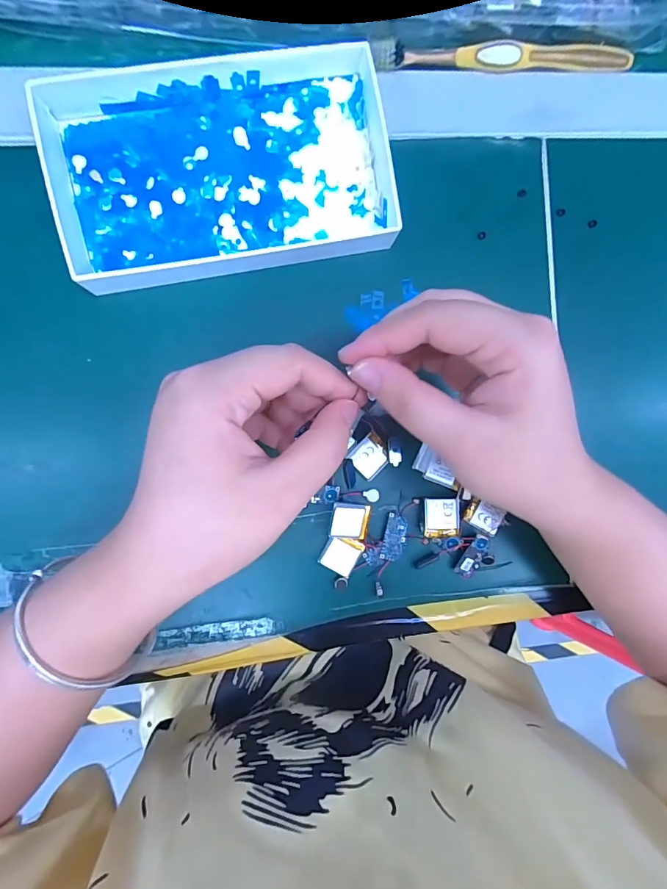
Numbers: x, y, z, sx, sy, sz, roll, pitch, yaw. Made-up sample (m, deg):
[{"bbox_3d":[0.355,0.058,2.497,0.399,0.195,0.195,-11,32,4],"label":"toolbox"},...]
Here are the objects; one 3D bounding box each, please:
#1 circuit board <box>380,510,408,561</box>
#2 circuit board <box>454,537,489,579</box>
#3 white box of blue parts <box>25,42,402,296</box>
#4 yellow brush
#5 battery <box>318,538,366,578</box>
[{"bbox_3d":[0.037,0.056,0.259,0.012,0.005,0.029,12,90,-7],"label":"circuit board"},{"bbox_3d":[0.086,0.069,0.264,0.013,0.006,0.027,26,88,-7],"label":"circuit board"},{"bbox_3d":[-0.058,-0.151,0.236,0.185,0.021,0.106,-12,92,-7],"label":"white box of blue parts"},{"bbox_3d":[0.108,-0.236,0.259,0.169,0.009,0.014,-6,92,-7],"label":"yellow brush"},{"bbox_3d":[0.005,0.066,0.257,0.021,0.006,0.023,30,87,-6],"label":"battery"}]

